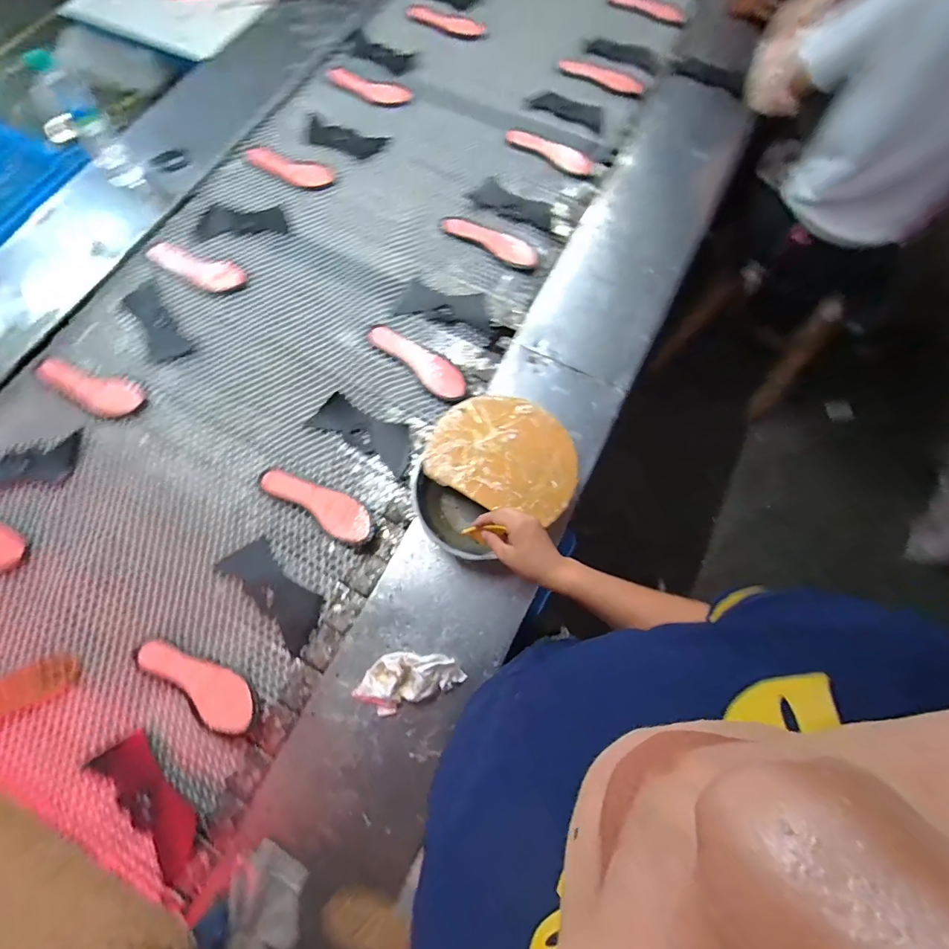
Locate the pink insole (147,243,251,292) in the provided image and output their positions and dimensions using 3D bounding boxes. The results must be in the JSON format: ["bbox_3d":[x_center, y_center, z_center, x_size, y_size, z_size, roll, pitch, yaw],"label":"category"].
[{"bbox_3d":[-0.601,-0.451,0.952,0.207,0.024,0.081,20,72,5],"label":"pink insole"}]

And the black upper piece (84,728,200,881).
[{"bbox_3d":[-0.473,0.472,0.639,0.200,0.006,0.074,42,77,12],"label":"black upper piece"}]

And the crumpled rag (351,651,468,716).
[{"bbox_3d":[-0.101,0.303,0.655,0.161,0.034,0.079,-22,73,-7],"label":"crumpled rag"}]

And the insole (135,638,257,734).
[{"bbox_3d":[-0.429,0.320,0.684,0.209,0.018,0.068,32,75,10],"label":"insole"}]

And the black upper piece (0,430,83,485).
[{"bbox_3d":[-0.825,-0.013,0.799,0.198,0.006,0.090,-14,67,-8],"label":"black upper piece"}]

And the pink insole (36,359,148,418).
[{"bbox_3d":[-0.749,-0.166,0.851,0.218,0.009,0.077,18,73,6],"label":"pink insole"}]

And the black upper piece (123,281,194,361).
[{"bbox_3d":[-0.646,-0.312,0.891,0.069,0.009,0.187,-32,75,-9],"label":"black upper piece"}]

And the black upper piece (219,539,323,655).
[{"bbox_3d":[-0.334,0.195,0.737,0.206,0.009,0.085,42,77,12],"label":"black upper piece"}]

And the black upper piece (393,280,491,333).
[{"bbox_3d":[-0.060,-0.357,0.917,0.202,0.015,0.090,13,73,4],"label":"black upper piece"}]

